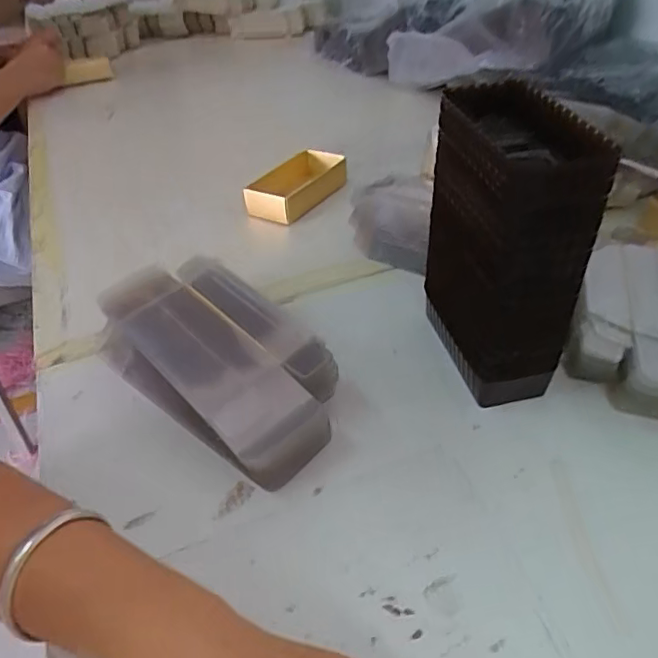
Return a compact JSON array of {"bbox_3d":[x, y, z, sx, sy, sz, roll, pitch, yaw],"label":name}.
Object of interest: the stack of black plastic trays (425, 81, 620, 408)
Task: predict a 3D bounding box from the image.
[{"bbox_3d":[0.104,-0.047,0.360,0.068,0.178,0.108,-10,40,-6],"label":"stack of black plastic trays"}]

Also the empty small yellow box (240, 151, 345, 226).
[{"bbox_3d":[-0.037,-0.158,0.611,0.068,0.032,0.112,26,49,31],"label":"empty small yellow box"}]

